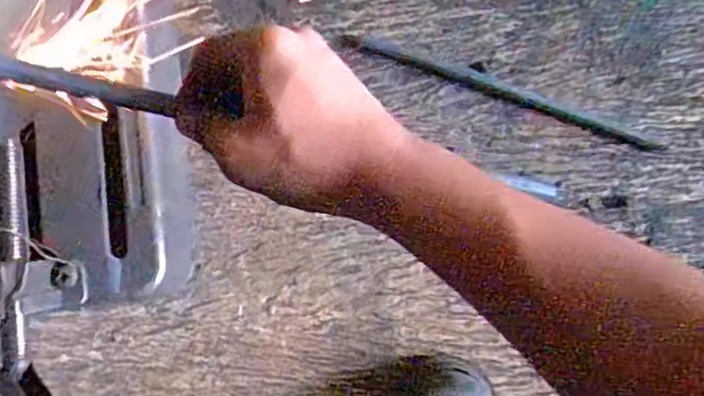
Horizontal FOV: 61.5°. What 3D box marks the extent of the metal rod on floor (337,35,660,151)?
[{"bbox_3d":[0.128,-0.092,0.515,0.286,0.006,0.010,19,86,0],"label":"metal rod on floor"}]

